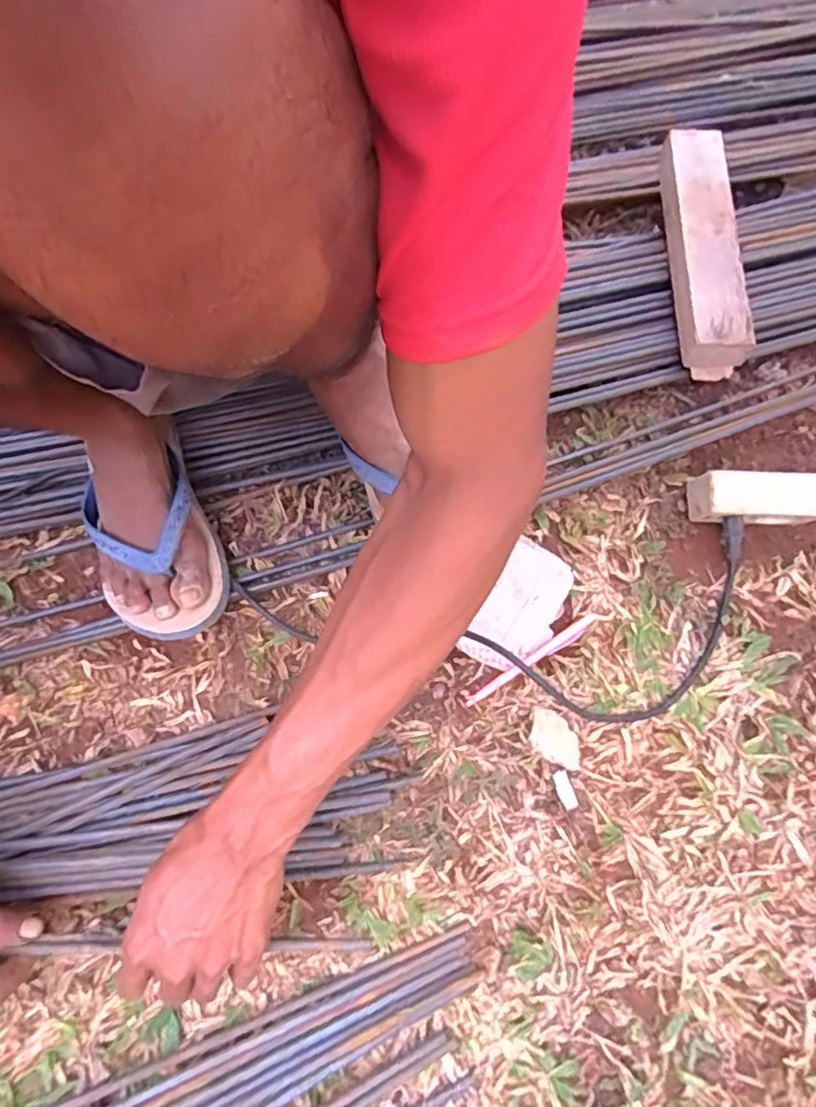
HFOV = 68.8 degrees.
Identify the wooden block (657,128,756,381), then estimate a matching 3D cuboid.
[{"bbox_3d":[0.301,-0.310,0.609,0.058,0.040,0.283,0,65,3],"label":"wooden block"}]

